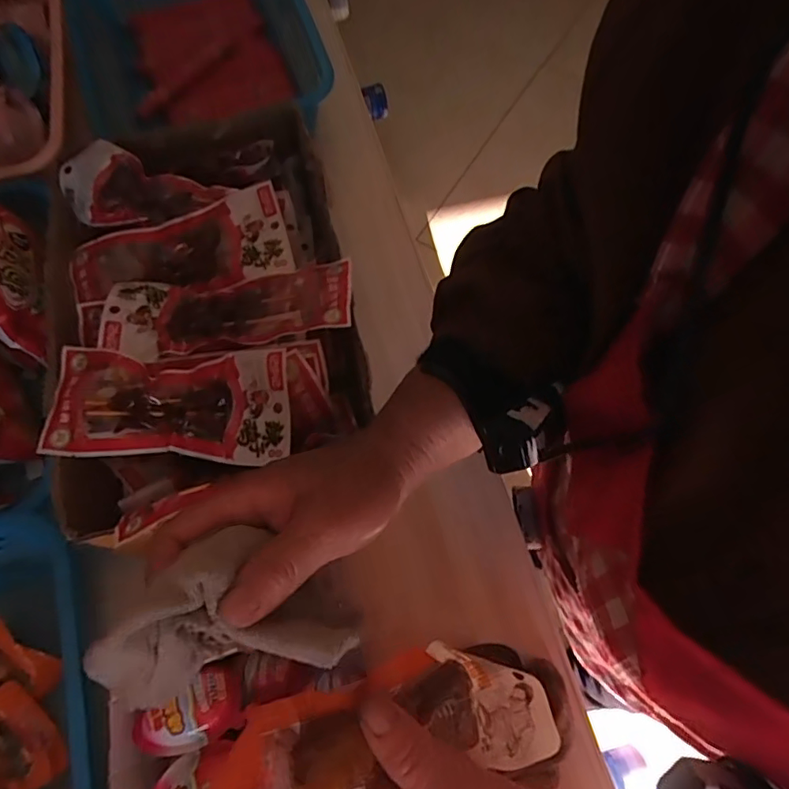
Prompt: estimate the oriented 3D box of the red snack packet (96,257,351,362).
[{"bbox_3d":[-0.133,-0.072,0.436,0.194,0.029,0.081,-12,49,4],"label":"red snack packet"}]

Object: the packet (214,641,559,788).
[{"bbox_3d":[-0.003,0.171,0.268,0.174,0.023,0.071,-11,67,-25],"label":"packet"}]

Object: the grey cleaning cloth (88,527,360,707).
[{"bbox_3d":[-0.075,0.107,0.233,0.082,0.038,0.076,-43,73,-13],"label":"grey cleaning cloth"}]

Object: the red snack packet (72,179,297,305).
[{"bbox_3d":[-0.186,-0.117,0.475,0.188,0.028,0.081,-16,69,-4],"label":"red snack packet"}]

